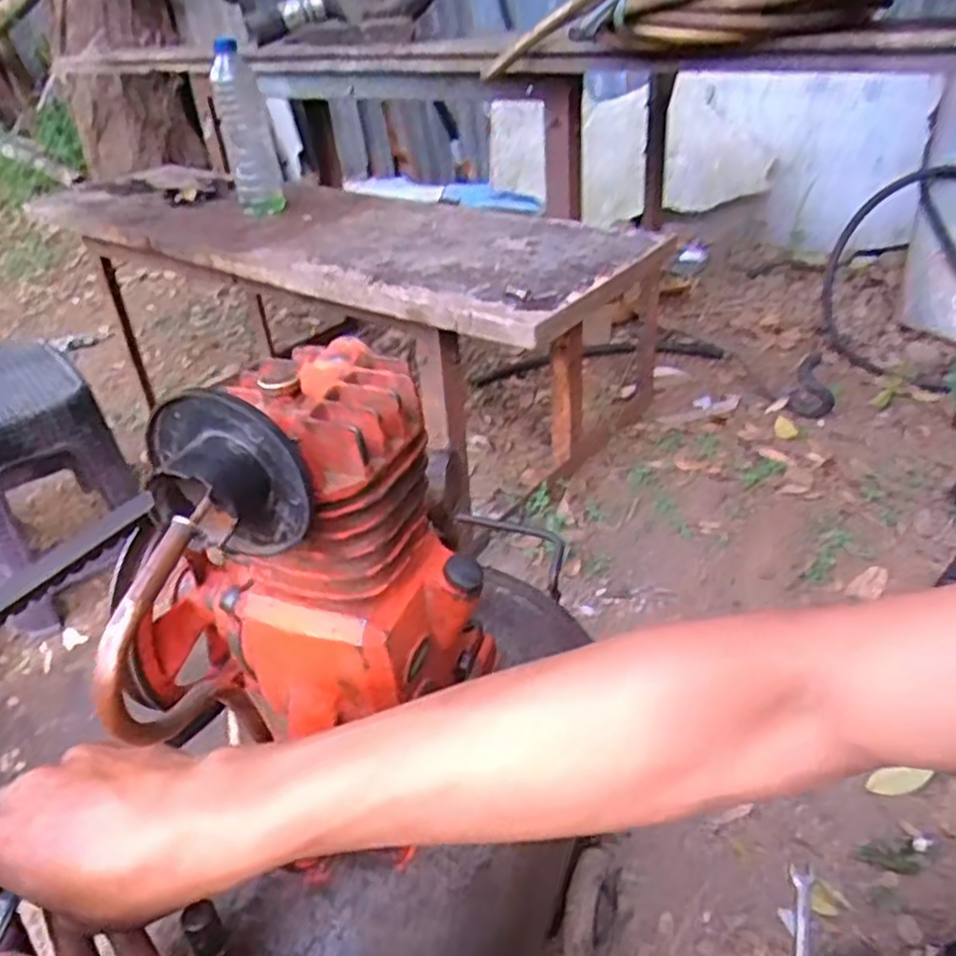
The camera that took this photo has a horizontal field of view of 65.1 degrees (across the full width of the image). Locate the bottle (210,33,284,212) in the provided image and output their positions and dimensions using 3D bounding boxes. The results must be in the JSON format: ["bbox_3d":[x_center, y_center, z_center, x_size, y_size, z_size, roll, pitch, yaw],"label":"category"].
[{"bbox_3d":[-0.321,-0.484,1.048,0.073,0.202,0.057,-12,36,-11],"label":"bottle"}]

